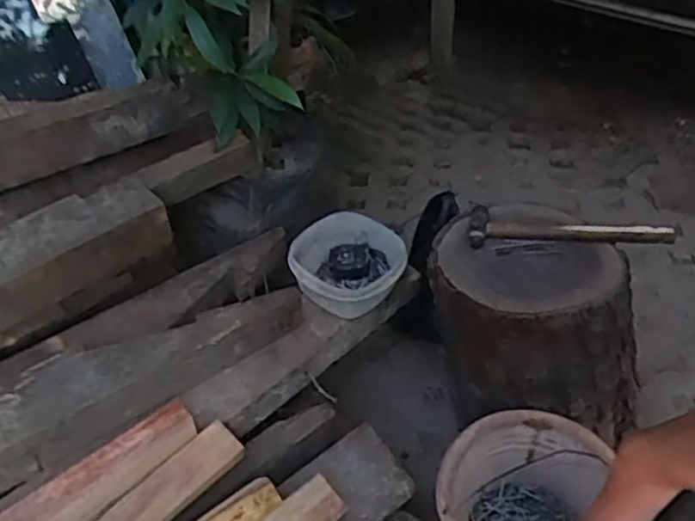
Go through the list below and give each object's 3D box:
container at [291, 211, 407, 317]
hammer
[{"bbox_3d":[0.004,0.008,1.086,0.176,0.081,0.151,-21,41,-19],"label":"container"},{"bbox_3d":[0.323,-0.046,1.008,0.277,0.031,0.071,1,36,9],"label":"hammer"}]

